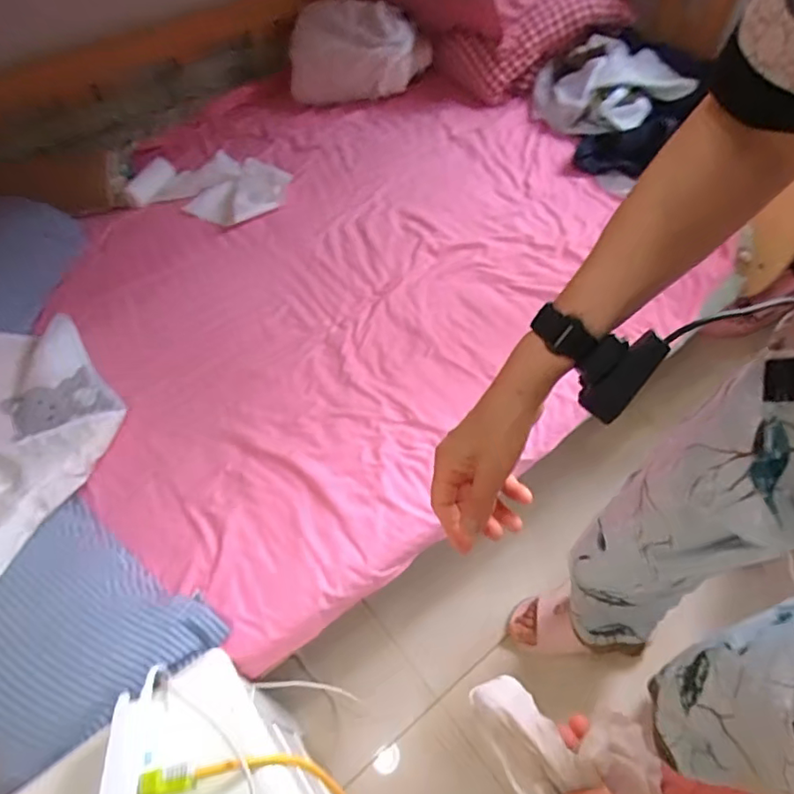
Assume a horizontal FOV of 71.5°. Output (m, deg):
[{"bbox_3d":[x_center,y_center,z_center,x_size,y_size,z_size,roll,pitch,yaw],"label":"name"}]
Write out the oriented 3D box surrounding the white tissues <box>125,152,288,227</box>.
[{"bbox_3d":[-0.418,-0.490,1.258,0.362,0.034,0.181,20,56,17],"label":"white tissues"}]

